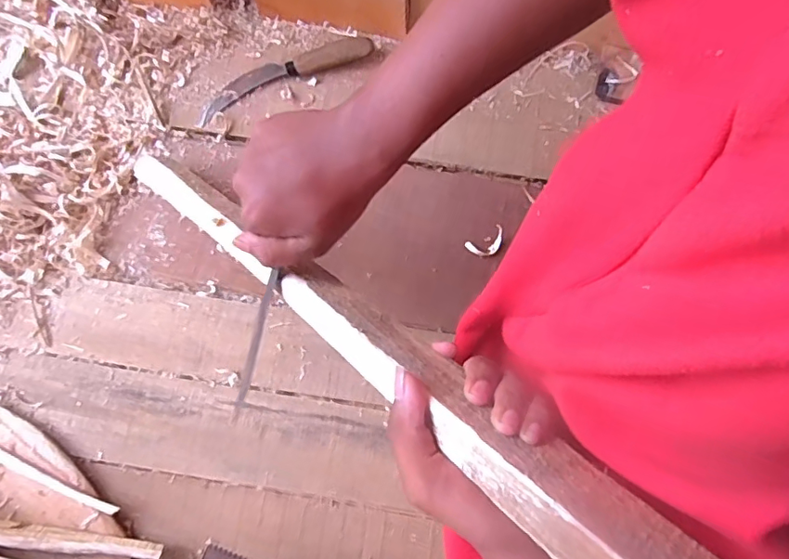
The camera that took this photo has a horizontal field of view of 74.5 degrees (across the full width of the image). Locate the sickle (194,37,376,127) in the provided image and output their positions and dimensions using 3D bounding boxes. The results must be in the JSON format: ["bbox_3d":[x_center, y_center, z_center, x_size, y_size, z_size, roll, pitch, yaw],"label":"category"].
[{"bbox_3d":[-0.127,-0.236,0.587,0.206,0.022,0.037,-21,78,-4],"label":"sickle"}]

